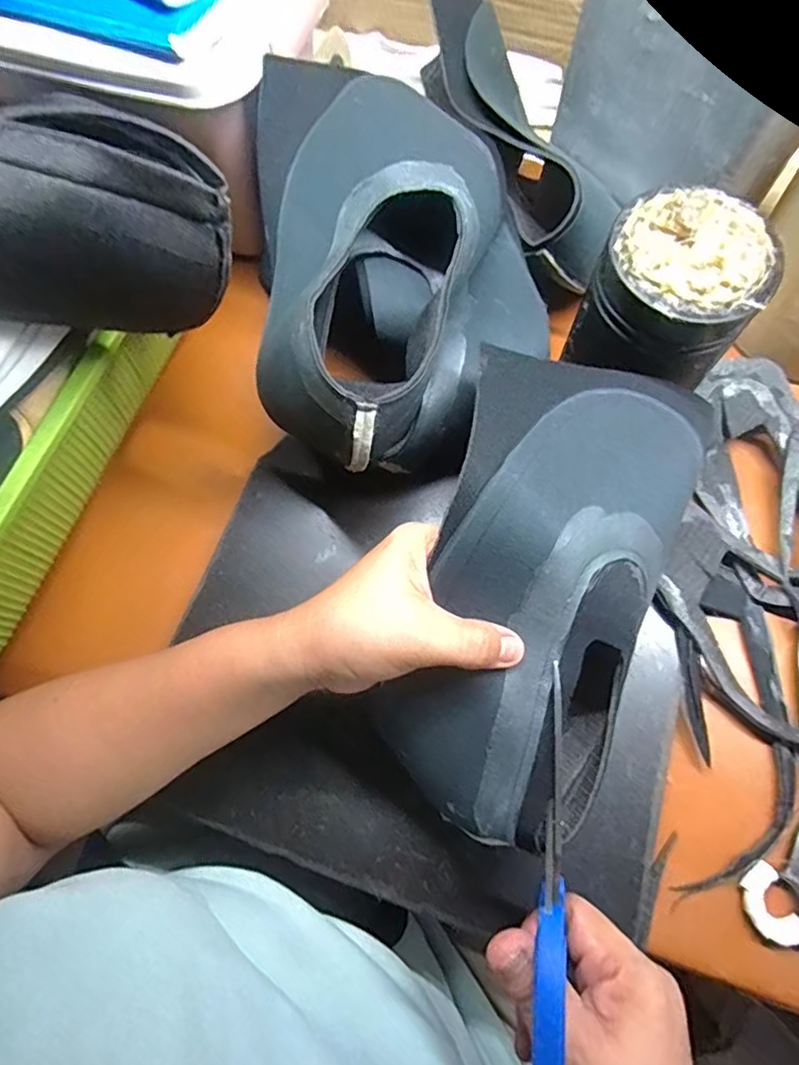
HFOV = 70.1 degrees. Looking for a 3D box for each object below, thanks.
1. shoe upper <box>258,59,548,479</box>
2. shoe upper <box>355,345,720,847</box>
[{"bbox_3d":[0.001,-0.164,0.377,0.173,0.104,0.263,-4,70,1],"label":"shoe upper"},{"bbox_3d":[0.077,0.022,0.298,0.120,0.097,0.256,19,72,9],"label":"shoe upper"}]

